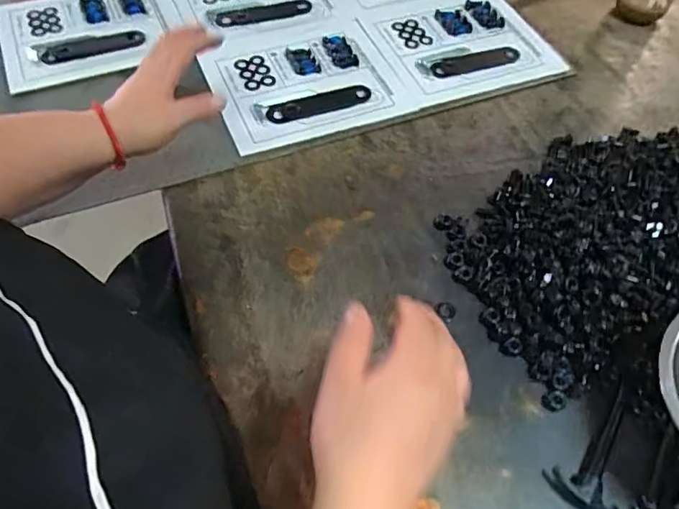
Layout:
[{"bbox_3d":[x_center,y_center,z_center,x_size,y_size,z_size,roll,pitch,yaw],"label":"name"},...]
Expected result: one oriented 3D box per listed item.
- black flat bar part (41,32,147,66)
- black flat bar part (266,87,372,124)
[{"bbox_3d":[-0.311,-0.262,0.666,0.125,0.008,0.036,-13,60,-11],"label":"black flat bar part"},{"bbox_3d":[-0.023,-0.179,0.634,0.128,0.009,0.031,-15,60,-12],"label":"black flat bar part"}]

